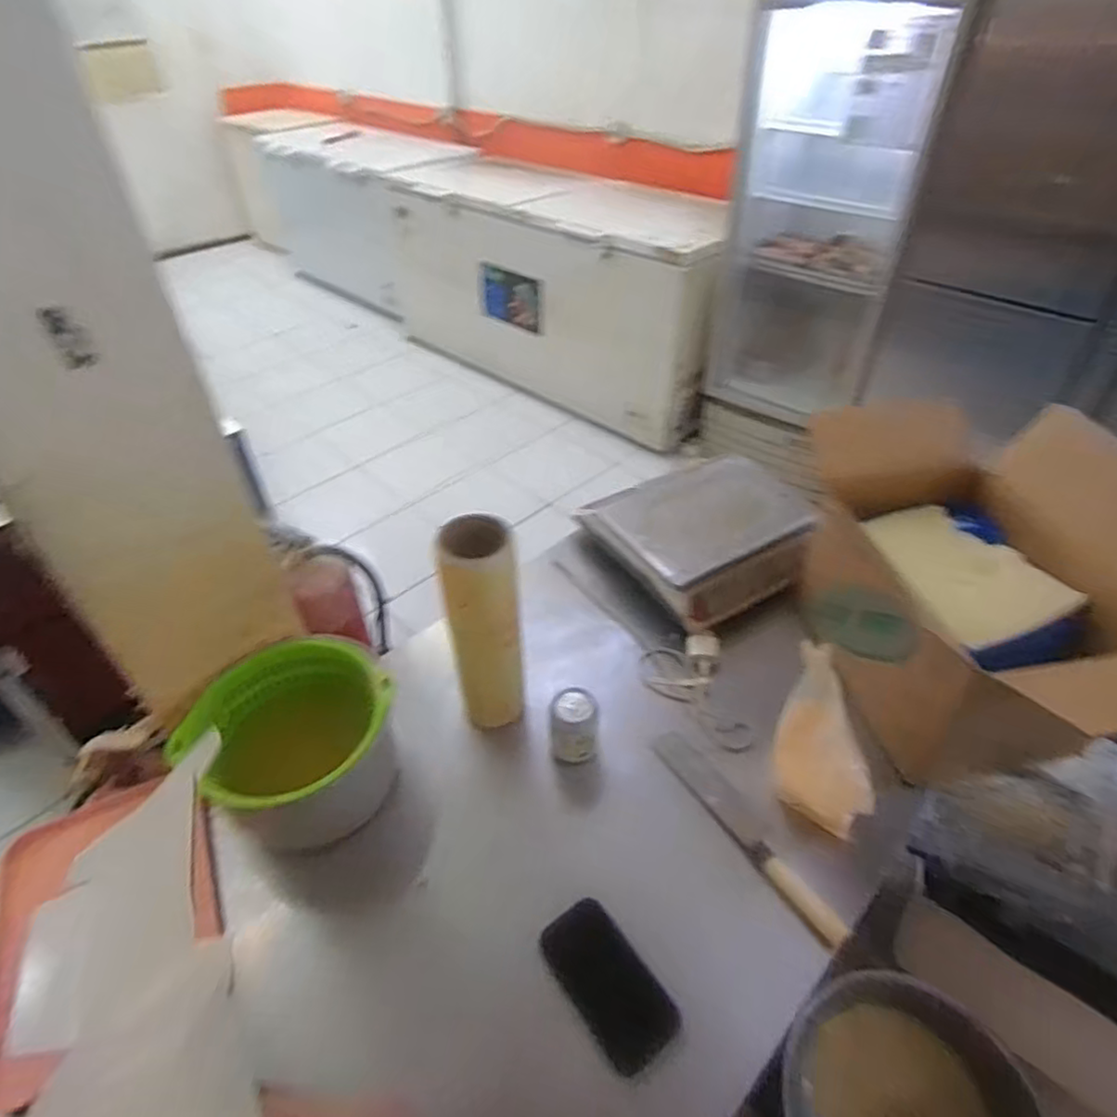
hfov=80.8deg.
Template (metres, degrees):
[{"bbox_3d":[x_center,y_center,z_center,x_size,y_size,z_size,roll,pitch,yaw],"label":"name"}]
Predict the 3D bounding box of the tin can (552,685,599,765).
[{"bbox_3d":[0.020,0.220,0.858,0.062,0.077,0.063,0,42,0],"label":"tin can"}]

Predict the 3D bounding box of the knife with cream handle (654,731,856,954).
[{"bbox_3d":[0.229,0.328,0.803,0.043,0.019,0.294,-24,47,-24],"label":"knife with cream handle"}]

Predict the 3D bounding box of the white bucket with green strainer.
[{"bbox_3d":[-0.312,0.221,0.800,0.206,0.168,0.179,7,43,9],"label":"white bucket with green strainer"}]

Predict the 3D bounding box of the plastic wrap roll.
[{"bbox_3d":[-0.089,0.092,0.811,0.087,0.314,0.071,-6,42,-6],"label":"plastic wrap roll"}]

